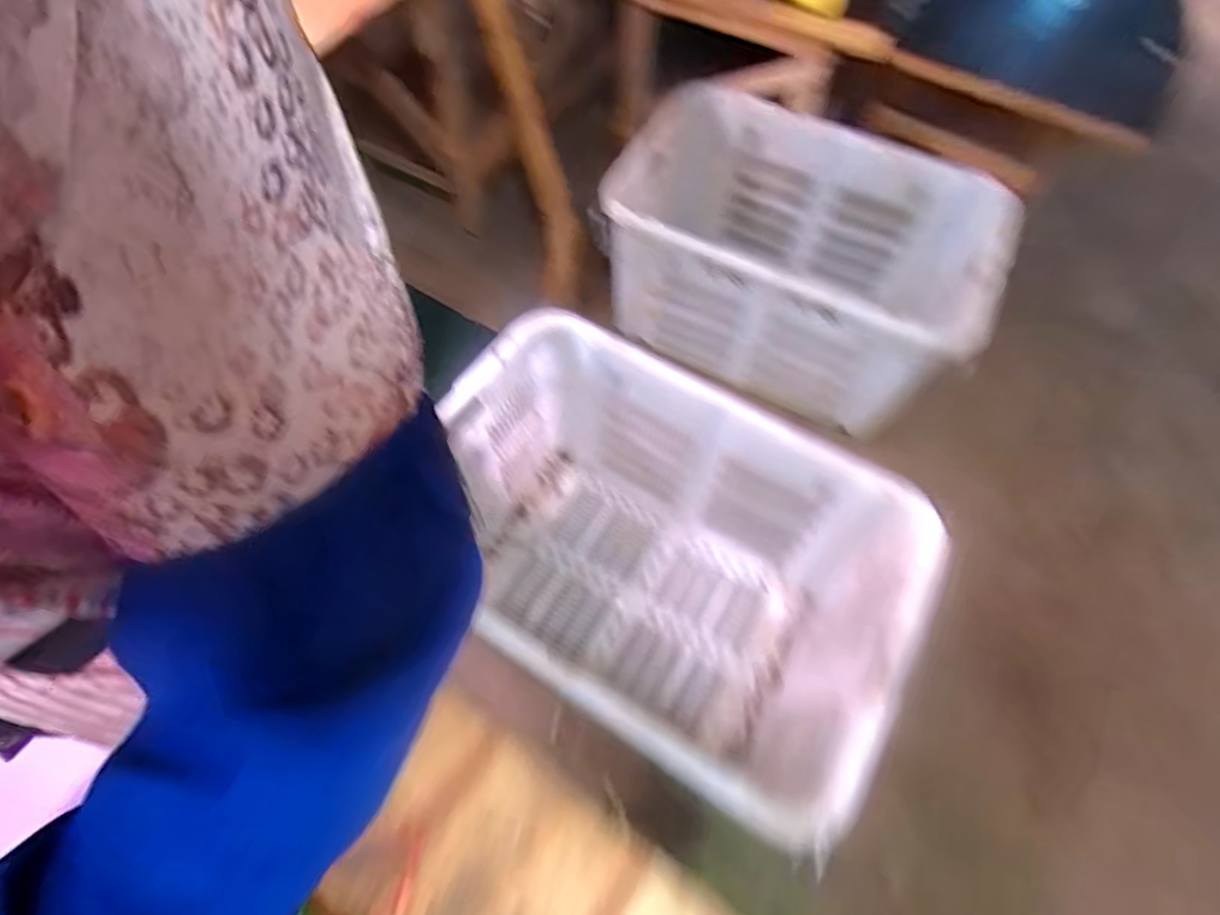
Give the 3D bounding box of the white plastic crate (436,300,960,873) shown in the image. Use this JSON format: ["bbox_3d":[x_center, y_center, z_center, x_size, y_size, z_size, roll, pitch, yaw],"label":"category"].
[{"bbox_3d":[0.052,0.166,0.962,0.654,0.402,0.466,32,65,13],"label":"white plastic crate"}]

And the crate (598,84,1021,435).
[{"bbox_3d":[0.383,-0.391,1.270,0.701,0.345,0.463,26,64,10],"label":"crate"}]

